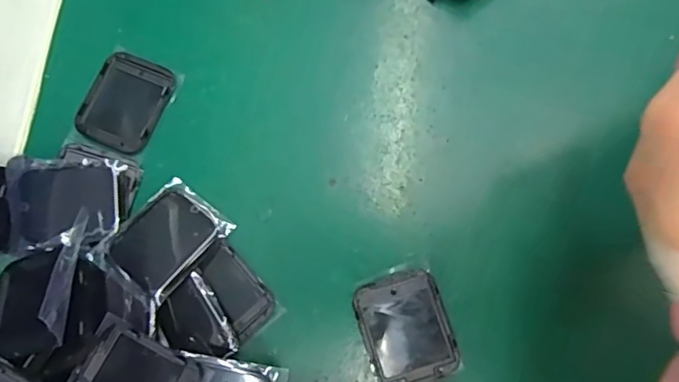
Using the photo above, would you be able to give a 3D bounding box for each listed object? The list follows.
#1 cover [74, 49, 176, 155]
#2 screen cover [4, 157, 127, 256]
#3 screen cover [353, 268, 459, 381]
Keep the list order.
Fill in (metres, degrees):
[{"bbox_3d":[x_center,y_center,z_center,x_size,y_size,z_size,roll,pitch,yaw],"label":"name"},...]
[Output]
[{"bbox_3d":[-0.091,-0.038,0.218,0.034,0.004,0.040,21,79,6],"label":"cover"},{"bbox_3d":[-0.109,0.006,0.202,0.043,0.009,0.036,3,85,-7],"label":"screen cover"},{"bbox_3d":[0.025,0.052,0.194,0.031,0.004,0.039,-18,77,-2],"label":"screen cover"}]

